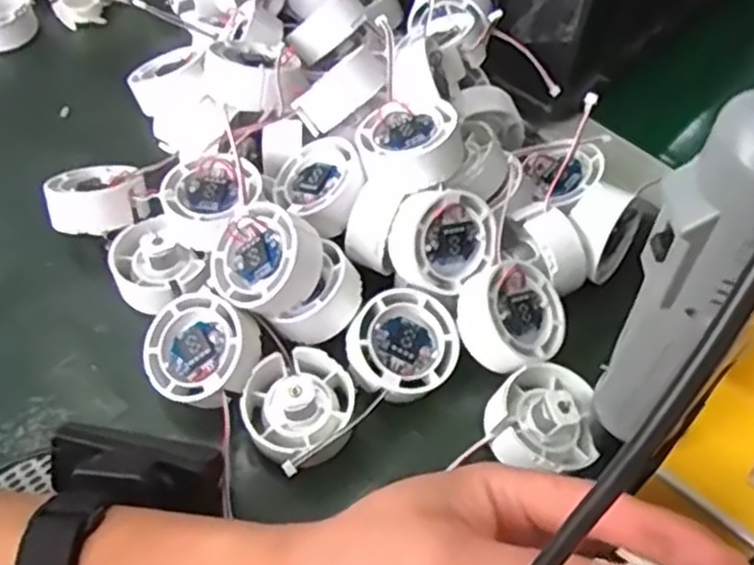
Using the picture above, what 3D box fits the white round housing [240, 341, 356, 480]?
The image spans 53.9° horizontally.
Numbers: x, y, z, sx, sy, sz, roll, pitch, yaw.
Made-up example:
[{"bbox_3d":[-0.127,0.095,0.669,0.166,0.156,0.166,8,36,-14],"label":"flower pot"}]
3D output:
[{"bbox_3d":[-0.039,0.061,0.365,0.055,0.033,0.055,1,54,-2],"label":"white round housing"}]

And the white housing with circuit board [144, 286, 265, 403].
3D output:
[{"bbox_3d":[-0.087,0.035,0.375,0.052,0.024,0.052,-5,71,15],"label":"white housing with circuit board"}]

